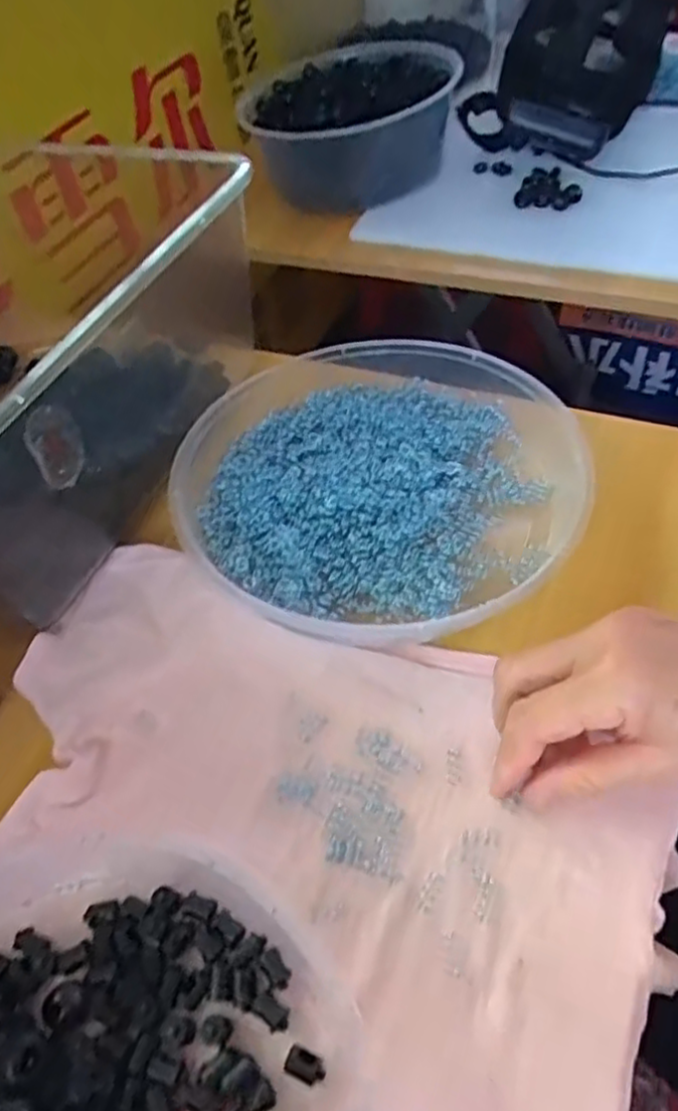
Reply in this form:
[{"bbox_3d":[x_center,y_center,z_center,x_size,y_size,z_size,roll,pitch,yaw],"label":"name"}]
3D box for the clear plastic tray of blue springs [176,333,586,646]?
[{"bbox_3d":[0.018,-0.057,0.412,0.240,0.033,0.217,26,60,25],"label":"clear plastic tray of blue springs"}]

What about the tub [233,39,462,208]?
[{"bbox_3d":[0.016,-0.493,0.782,0.211,0.102,0.213,-4,52,5],"label":"tub"}]

